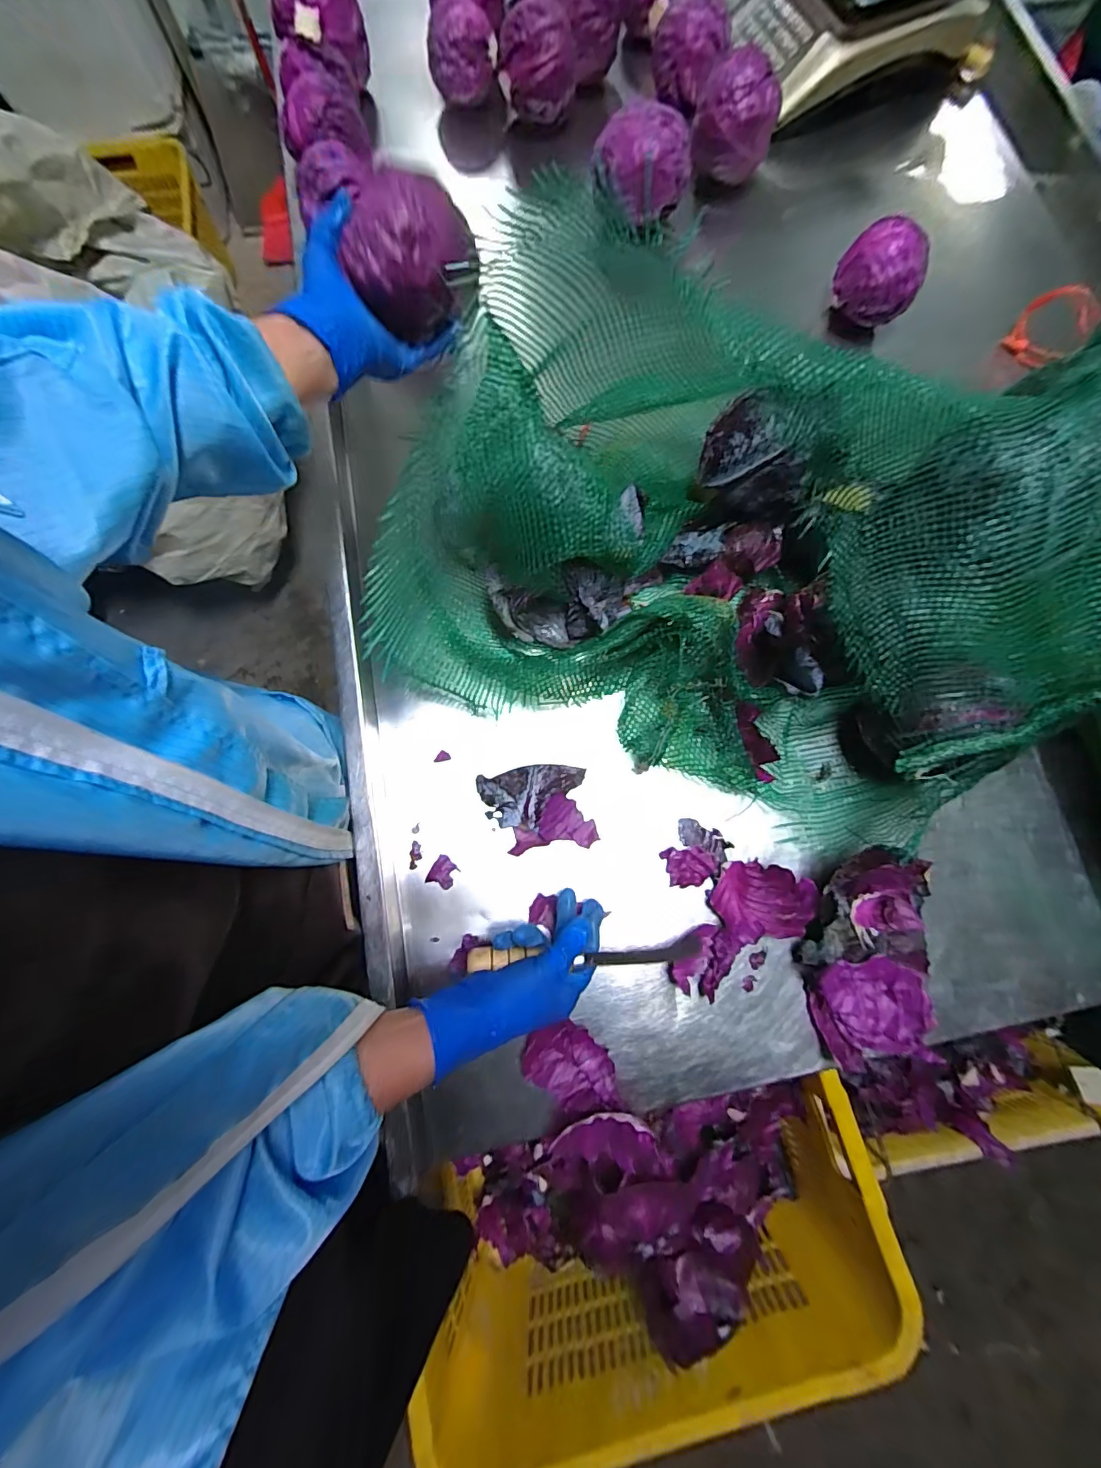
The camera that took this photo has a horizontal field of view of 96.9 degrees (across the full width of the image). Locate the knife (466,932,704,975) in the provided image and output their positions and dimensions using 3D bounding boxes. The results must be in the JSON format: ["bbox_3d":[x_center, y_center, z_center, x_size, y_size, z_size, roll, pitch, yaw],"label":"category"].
[{"bbox_3d":[0.038,0.187,0.418,0.214,0.033,0.017,4,78,-11],"label":"knife"}]

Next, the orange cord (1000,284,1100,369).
[{"bbox_3d":[0.609,-0.491,0.596,0.078,0.088,0.021,38,80,7],"label":"orange cord"}]

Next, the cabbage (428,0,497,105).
[{"bbox_3d":[-0.120,-0.927,0.669,0.090,0.077,0.079,-5,78,-2],"label":"cabbage"}]

